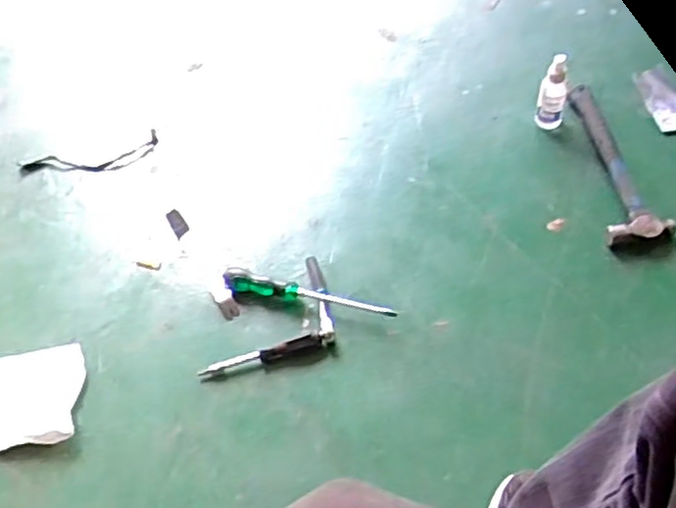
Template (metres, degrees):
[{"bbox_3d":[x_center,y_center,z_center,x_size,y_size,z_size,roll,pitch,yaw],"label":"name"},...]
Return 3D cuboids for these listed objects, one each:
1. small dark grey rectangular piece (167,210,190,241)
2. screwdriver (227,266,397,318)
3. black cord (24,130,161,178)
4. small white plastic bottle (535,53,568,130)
[{"bbox_3d":[-0.260,-0.051,1.133,0.024,0.004,0.061,-26,58,-14],"label":"small dark grey rectangular piece"},{"bbox_3d":[-0.045,0.060,1.025,0.259,0.033,0.033,12,57,12],"label":"screwdriver"},{"bbox_3d":[-0.435,-0.165,1.227,0.242,0.009,0.069,-16,56,-7],"label":"black cord"},{"bbox_3d":[0.357,-0.266,1.153,0.049,0.127,0.049,11,57,11],"label":"small white plastic bottle"}]

